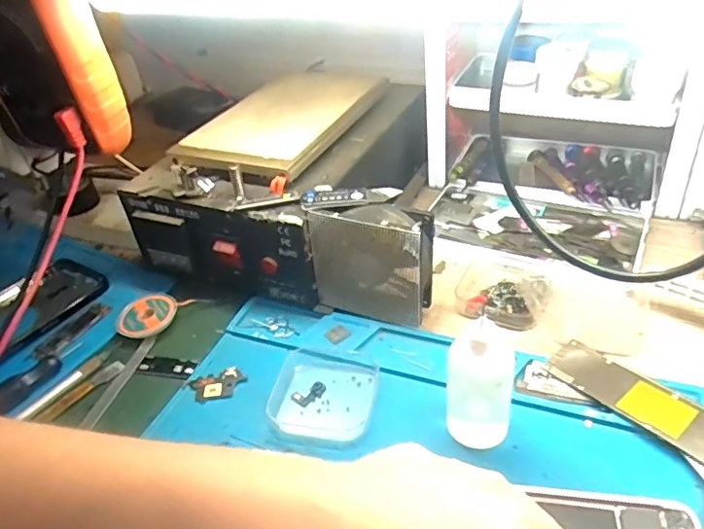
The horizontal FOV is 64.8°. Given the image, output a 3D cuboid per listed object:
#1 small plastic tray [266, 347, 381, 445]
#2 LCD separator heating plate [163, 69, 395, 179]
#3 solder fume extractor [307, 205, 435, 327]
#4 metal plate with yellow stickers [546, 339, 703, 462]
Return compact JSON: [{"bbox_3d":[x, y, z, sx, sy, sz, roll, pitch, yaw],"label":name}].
[{"bbox_3d":[-0.016,0.079,0.354,0.062,0.015,0.067,3,38,14],"label":"small plastic tray"},{"bbox_3d":[-0.052,-0.125,0.479,0.107,0.022,0.205,12,41,25],"label":"LCD separator heating plate"},{"bbox_3d":[0.015,-0.001,0.388,0.079,0.085,0.028,9,40,22],"label":"solder fume extractor"},{"bbox_3d":[0.187,0.091,0.303,0.032,0.006,0.165,-31,42,-28],"label":"metal plate with yellow stickers"}]

